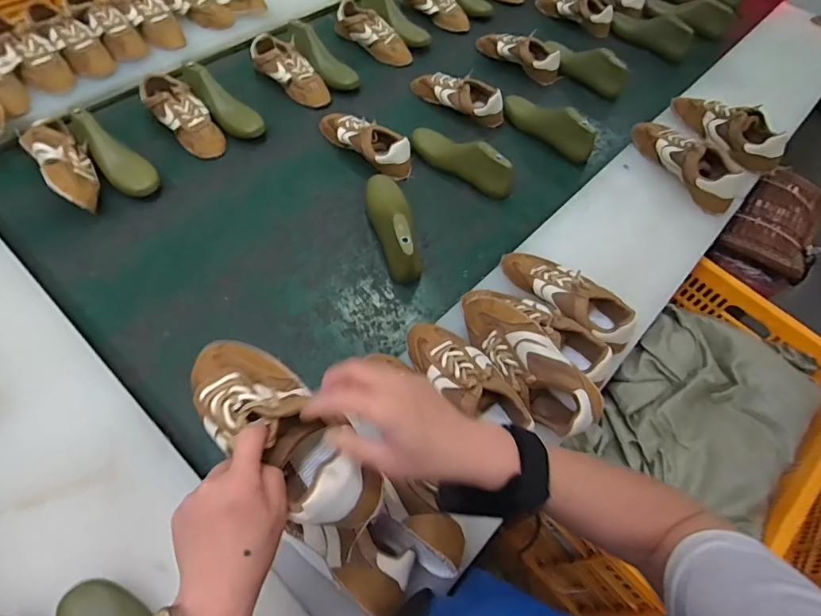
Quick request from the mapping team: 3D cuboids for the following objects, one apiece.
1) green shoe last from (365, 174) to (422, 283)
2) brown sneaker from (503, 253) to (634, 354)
[{"bbox_3d":[-0.029,-0.158,0.824,0.077,0.077,0.237,-7,59,-9],"label":"green shoe last"},{"bbox_3d":[0.235,-0.019,0.729,0.088,0.076,0.224,-36,68,-23],"label":"brown sneaker"}]

